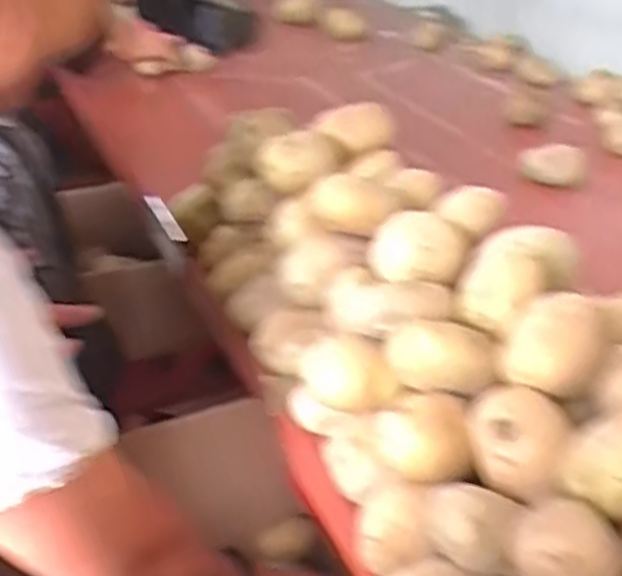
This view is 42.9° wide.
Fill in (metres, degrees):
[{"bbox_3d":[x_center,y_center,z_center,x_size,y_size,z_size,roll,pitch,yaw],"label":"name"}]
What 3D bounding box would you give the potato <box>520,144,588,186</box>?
[{"bbox_3d":[0.284,-0.144,0.926,0.074,0.034,0.056,11,34,16],"label":"potato"}]

